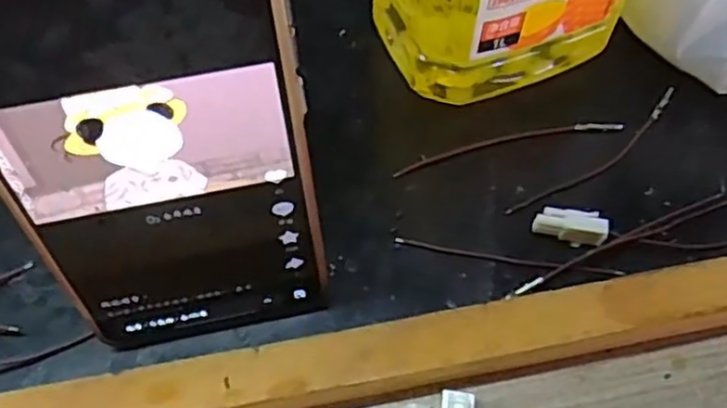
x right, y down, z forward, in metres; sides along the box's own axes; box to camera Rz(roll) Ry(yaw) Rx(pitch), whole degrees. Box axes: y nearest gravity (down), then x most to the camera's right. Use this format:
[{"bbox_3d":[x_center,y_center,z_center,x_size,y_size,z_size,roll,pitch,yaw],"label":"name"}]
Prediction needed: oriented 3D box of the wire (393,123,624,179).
[{"bbox_3d":[0.058,-0.026,0.289,0.094,0.004,0.010,-12,61,-6],"label":"wire"}]

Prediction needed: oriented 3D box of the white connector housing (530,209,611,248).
[{"bbox_3d":[0.076,0.008,0.264,0.025,0.010,0.010,11,61,7],"label":"white connector housing"}]

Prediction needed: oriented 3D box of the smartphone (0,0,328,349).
[{"bbox_3d":[-0.055,-0.017,0.189,0.077,0.163,0.014,-10,50,-5],"label":"smartphone"}]

